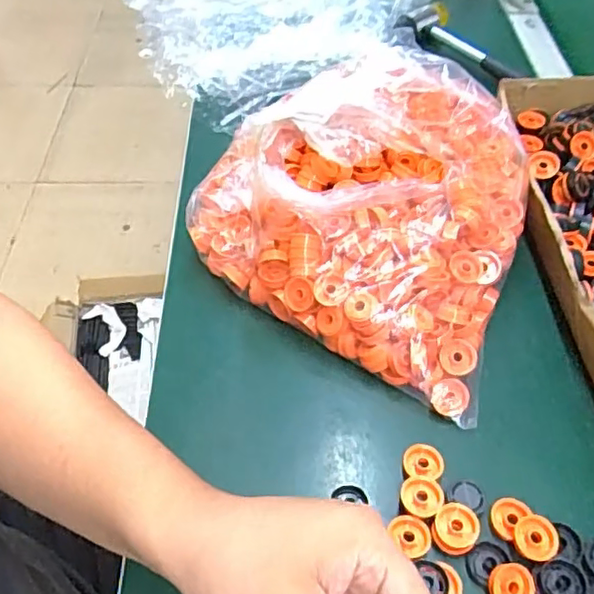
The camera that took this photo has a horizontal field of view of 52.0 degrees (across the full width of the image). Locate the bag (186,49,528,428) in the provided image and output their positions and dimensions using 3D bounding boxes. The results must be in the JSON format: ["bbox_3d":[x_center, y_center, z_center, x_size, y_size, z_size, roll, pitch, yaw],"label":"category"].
[{"bbox_3d":[0.058,-0.081,0.491,0.265,0.109,0.240,23,56,21],"label":"bag"}]

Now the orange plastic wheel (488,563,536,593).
[{"bbox_3d":[0.125,0.169,0.354,0.025,0.004,0.026,-4,75,14],"label":"orange plastic wheel"}]

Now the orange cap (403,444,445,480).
[{"bbox_3d":[0.085,0.109,0.407,0.026,0.006,0.023,9,51,7],"label":"orange cap"}]

